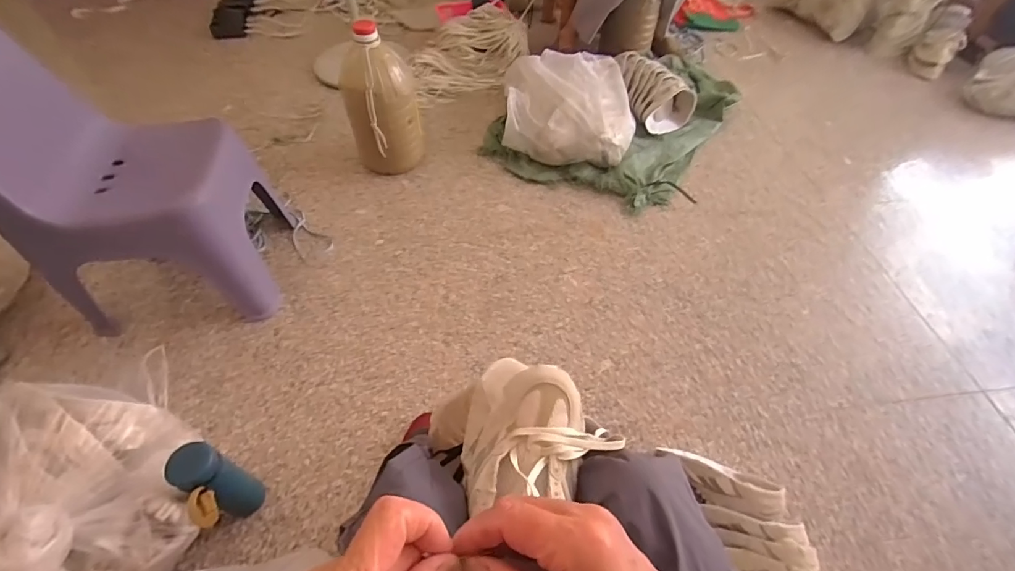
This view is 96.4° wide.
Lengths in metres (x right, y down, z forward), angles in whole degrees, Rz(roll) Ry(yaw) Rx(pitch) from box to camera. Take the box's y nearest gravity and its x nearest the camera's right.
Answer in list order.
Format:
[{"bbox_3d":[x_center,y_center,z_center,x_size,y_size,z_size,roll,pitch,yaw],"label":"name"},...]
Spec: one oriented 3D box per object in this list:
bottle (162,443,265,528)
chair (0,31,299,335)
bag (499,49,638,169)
[{"bbox_3d":[-0.451,0.337,0.739,0.110,0.210,0.068,39,61,23],"label":"bottle"},{"bbox_3d":[-0.730,-0.209,0.916,0.368,0.562,0.368,-9,53,-9],"label":"chair"},{"bbox_3d":[0.194,-0.586,1.468,0.393,0.160,0.484,1,52,-1],"label":"bag"}]

